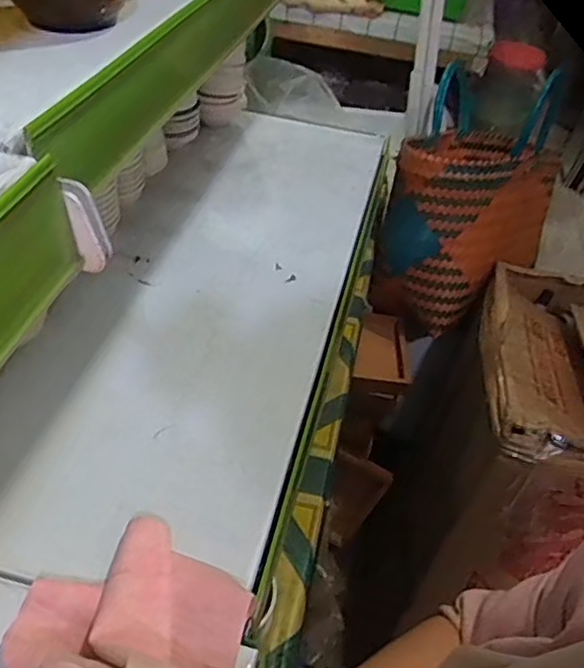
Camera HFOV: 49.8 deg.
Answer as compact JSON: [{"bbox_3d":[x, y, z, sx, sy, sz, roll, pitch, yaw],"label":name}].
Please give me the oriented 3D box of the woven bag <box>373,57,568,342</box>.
[{"bbox_3d":[0.308,-0.217,1.075,0.230,0.262,0.387,22,44,15],"label":"woven bag"}]

